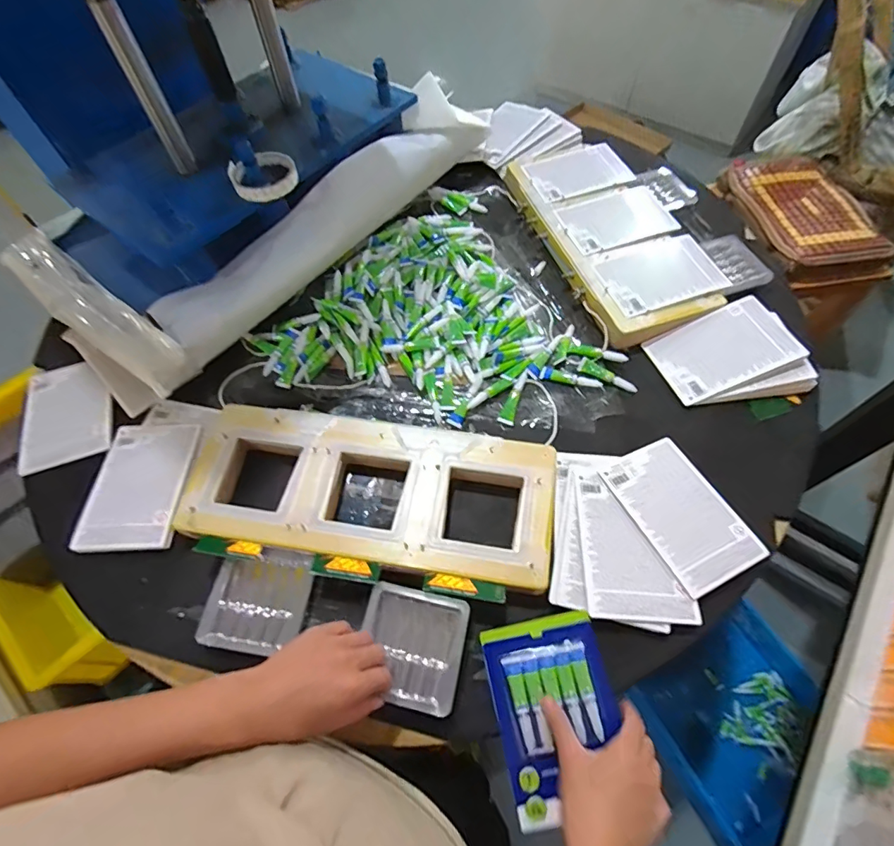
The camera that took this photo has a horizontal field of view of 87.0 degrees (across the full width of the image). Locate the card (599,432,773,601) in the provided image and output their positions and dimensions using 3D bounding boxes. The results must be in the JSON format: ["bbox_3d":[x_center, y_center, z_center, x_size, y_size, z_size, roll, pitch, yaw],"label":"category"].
[{"bbox_3d":[0.273,0.101,0.551,0.114,0.004,0.169,-22,60,-16],"label":"card"}]

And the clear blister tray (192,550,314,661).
[{"bbox_3d":[-0.206,0.191,0.511,0.100,0.030,0.105,10,61,8],"label":"clear blister tray"}]

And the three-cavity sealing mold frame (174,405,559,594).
[{"bbox_3d":[-0.093,0.077,0.550,0.437,0.028,0.174,7,60,6],"label":"three-cavity sealing mold frame"}]

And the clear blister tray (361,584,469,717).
[{"bbox_3d":[-0.036,0.224,0.472,0.102,0.012,0.102,9,61,7],"label":"clear blister tray"}]

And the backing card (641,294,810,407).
[{"bbox_3d":[0.376,-0.102,0.645,0.172,0.008,0.117,-23,57,3],"label":"backing card"}]

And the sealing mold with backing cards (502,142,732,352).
[{"bbox_3d":[0.264,-0.318,0.770,0.210,0.035,0.426,-17,61,-8],"label":"sealing mold with backing cards"}]

